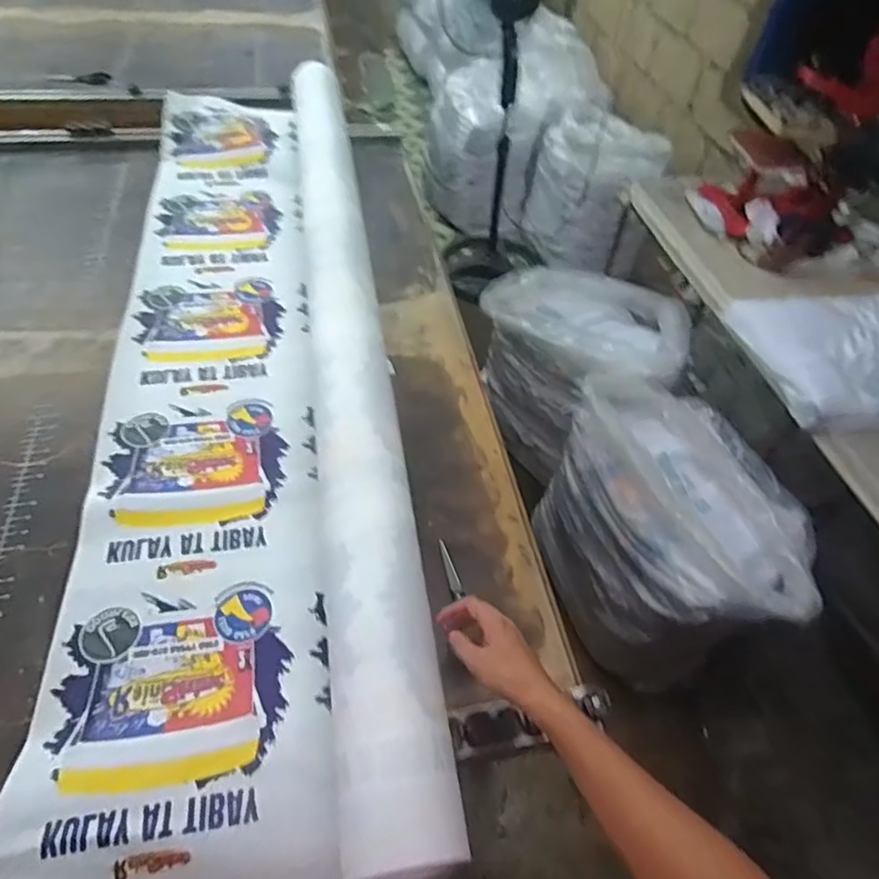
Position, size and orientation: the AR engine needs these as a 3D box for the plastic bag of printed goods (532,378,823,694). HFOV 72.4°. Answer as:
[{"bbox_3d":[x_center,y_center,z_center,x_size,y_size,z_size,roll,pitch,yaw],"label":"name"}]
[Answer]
[{"bbox_3d":[0.525,0.252,1.479,0.356,0.515,0.651,-15,55,-16],"label":"plastic bag of printed goods"}]

